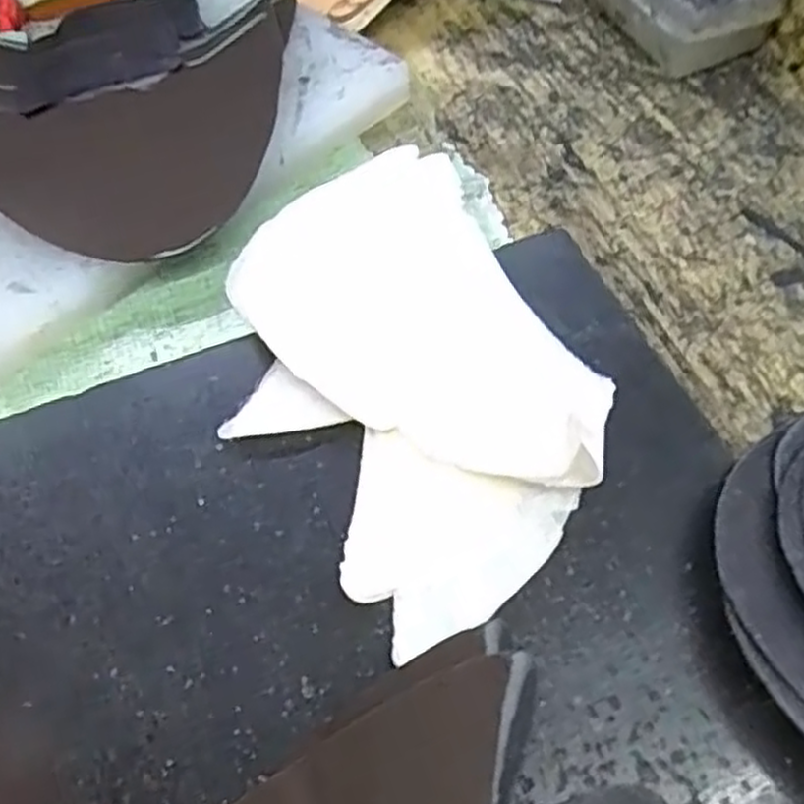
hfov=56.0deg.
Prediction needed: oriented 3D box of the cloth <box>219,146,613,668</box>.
[{"bbox_3d":[-0.008,-0.023,0.322,0.137,0.030,0.207,-26,59,-12],"label":"cloth"}]

